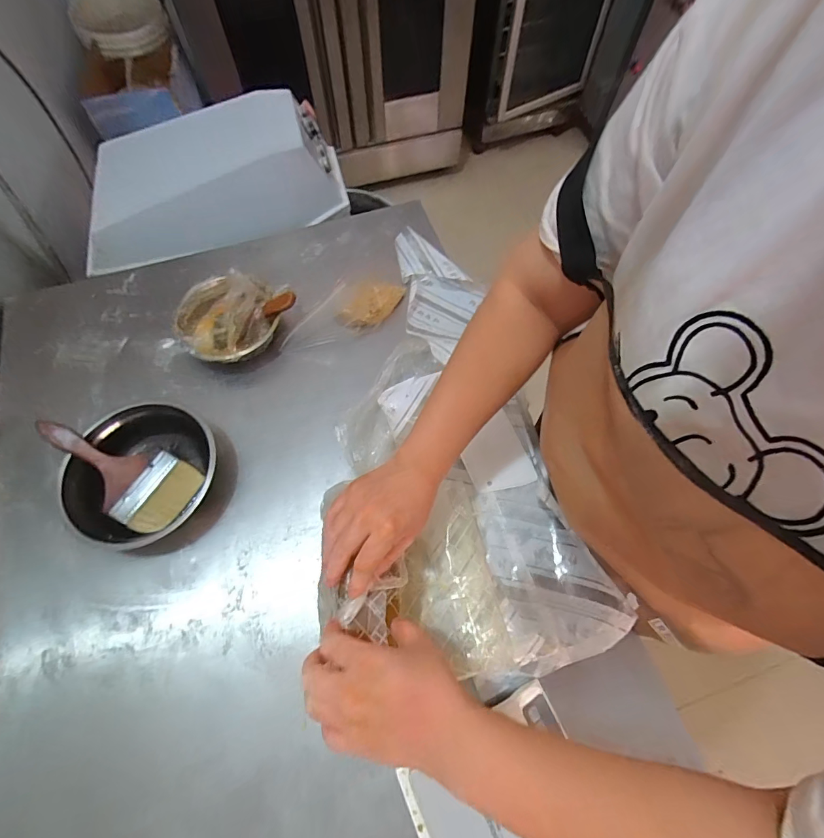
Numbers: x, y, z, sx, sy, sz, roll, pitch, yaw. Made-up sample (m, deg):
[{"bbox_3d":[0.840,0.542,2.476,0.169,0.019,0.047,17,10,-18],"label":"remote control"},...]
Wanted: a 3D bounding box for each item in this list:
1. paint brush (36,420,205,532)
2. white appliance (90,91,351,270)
[{"bbox_3d":[-0.402,0.069,0.549,0.197,0.015,0.102,33,70,-11],"label":"paint brush"},{"bbox_3d":[-0.455,-0.533,0.918,0.586,0.183,0.270,-18,67,-7],"label":"white appliance"}]

